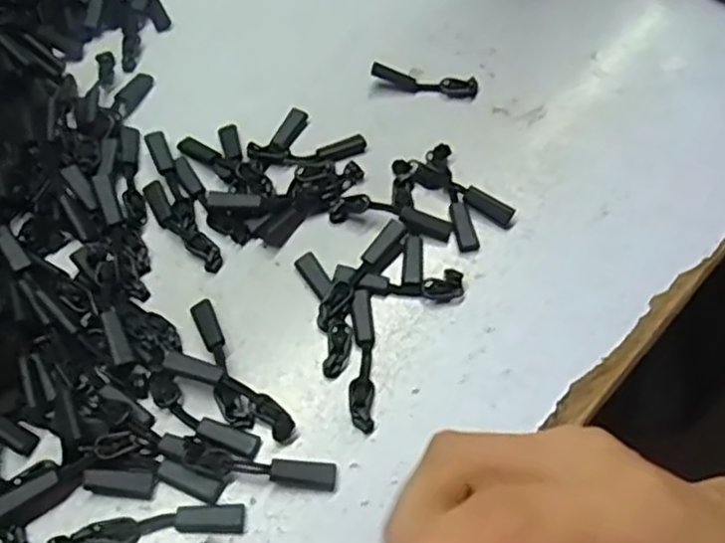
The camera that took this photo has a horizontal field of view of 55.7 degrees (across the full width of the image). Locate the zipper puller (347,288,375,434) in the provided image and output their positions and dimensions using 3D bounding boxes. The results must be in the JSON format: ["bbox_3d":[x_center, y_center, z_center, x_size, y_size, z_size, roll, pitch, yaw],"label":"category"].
[{"bbox_3d":[0.000,0.034,0.274,0.010,0.005,0.058,1,59,0],"label":"zipper puller"}]

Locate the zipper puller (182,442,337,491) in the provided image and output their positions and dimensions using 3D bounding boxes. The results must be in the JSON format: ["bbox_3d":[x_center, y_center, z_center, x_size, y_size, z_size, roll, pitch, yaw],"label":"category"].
[{"bbox_3d":[-0.037,0.071,0.250,0.054,0.009,0.011,7,59,4],"label":"zipper puller"}]

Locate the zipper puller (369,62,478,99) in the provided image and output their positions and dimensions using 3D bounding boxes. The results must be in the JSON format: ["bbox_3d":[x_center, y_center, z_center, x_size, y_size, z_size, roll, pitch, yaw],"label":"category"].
[{"bbox_3d":[0.031,-0.097,0.347,0.053,0.010,0.010,10,60,6],"label":"zipper puller"}]

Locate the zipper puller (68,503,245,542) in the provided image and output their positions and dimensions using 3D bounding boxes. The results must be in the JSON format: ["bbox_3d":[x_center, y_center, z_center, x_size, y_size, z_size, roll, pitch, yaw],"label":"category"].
[{"bbox_3d":[-0.071,0.089,0.241,0.058,0.005,0.009,-5,59,-3],"label":"zipper puller"}]

